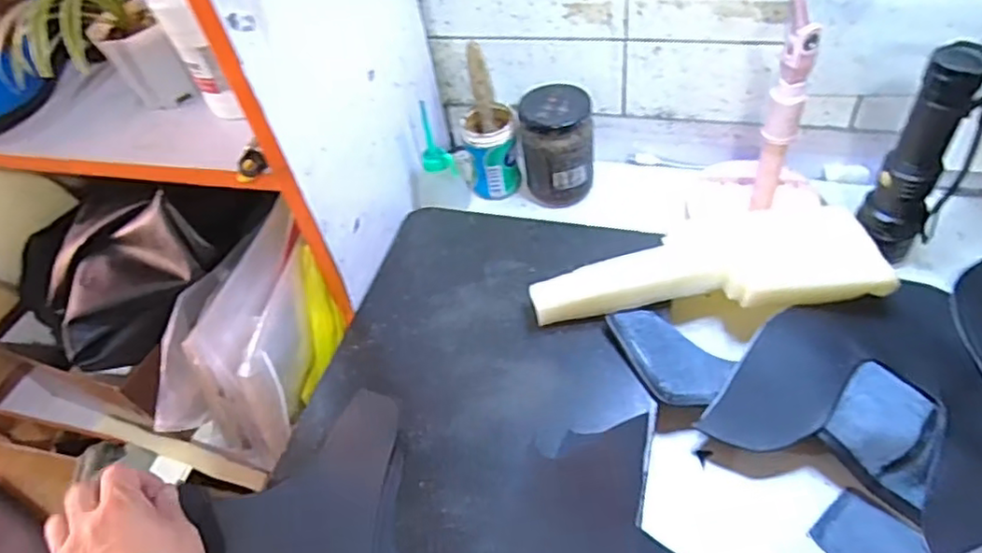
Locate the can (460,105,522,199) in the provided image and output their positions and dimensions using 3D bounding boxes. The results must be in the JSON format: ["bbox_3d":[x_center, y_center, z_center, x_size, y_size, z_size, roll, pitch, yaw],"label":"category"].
[{"bbox_3d":[0.001,-0.119,0.626,0.052,0.075,0.049,-6,49,7],"label":"can"}]

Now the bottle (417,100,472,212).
[{"bbox_3d":[-0.048,-0.111,0.599,0.048,0.117,0.032,-11,47,1],"label":"bottle"}]

